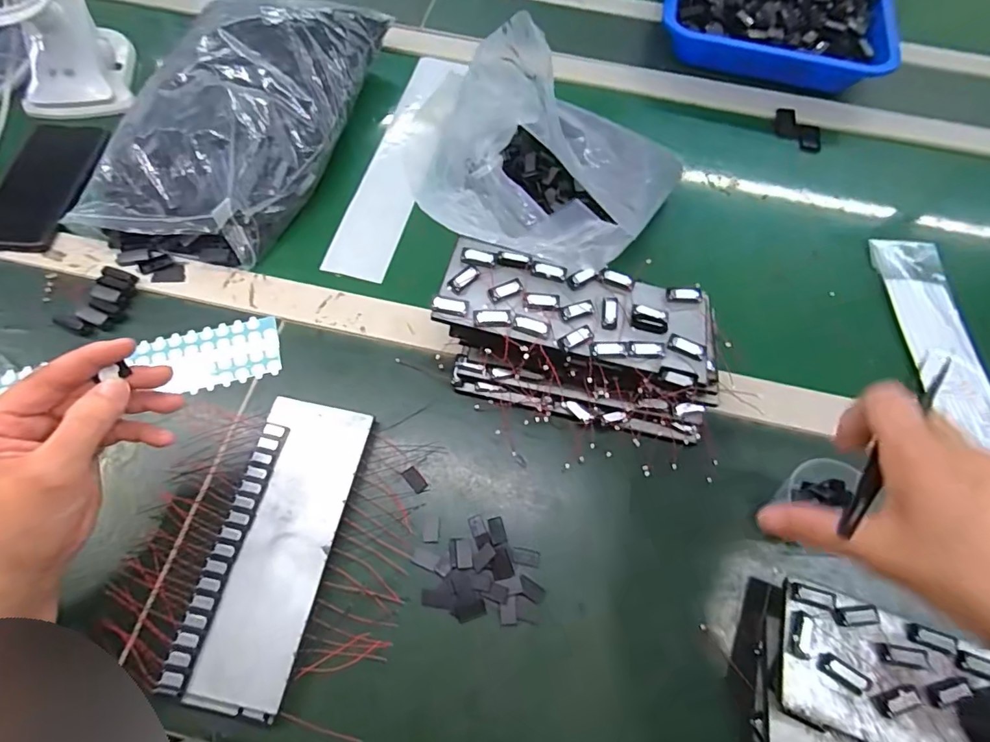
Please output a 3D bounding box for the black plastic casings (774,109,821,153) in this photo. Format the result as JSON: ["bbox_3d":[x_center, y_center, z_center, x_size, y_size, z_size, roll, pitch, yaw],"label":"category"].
[{"bbox_3d":[0.358,-0.281,0.570,0.036,0.018,0.063,-25,69,-13],"label":"black plastic casings"}]

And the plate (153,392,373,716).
[{"bbox_3d":[-0.157,0.123,0.352,0.080,0.021,0.204,11,65,3],"label":"plate"}]

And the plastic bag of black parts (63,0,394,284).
[{"bbox_3d":[-0.254,-0.259,0.485,0.182,0.078,0.352,21,66,8],"label":"plastic bag of black parts"}]

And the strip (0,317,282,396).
[{"bbox_3d":[-0.377,0.022,0.399,0.385,0.009,0.061,-14,66,-10],"label":"strip"}]

